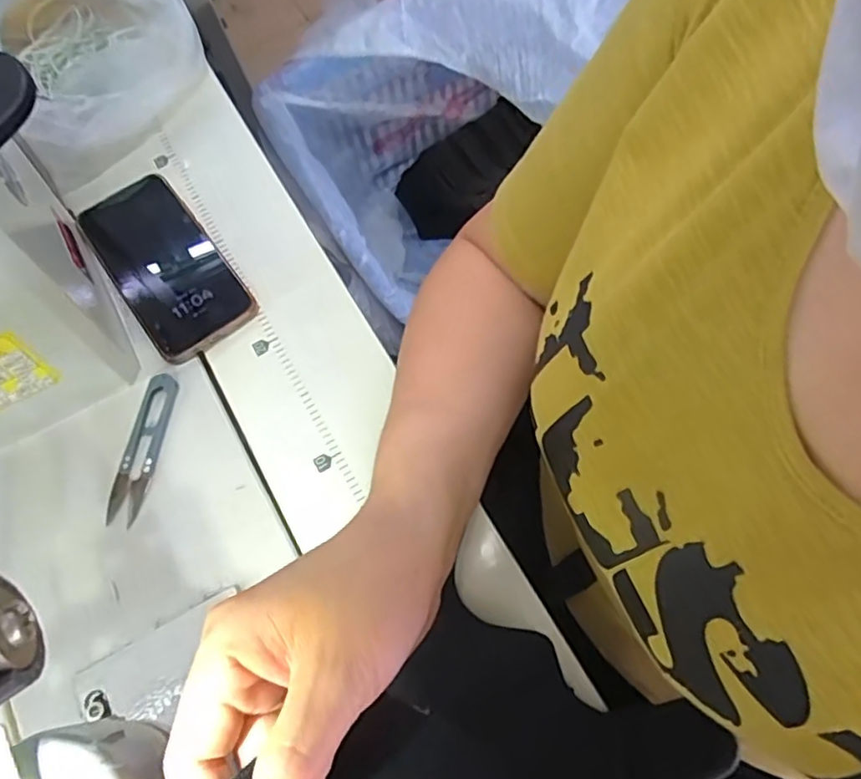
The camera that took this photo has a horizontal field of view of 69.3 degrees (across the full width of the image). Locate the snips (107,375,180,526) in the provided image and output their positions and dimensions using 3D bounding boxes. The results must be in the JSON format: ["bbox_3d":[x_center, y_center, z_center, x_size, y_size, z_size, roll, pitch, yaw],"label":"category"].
[{"bbox_3d":[-0.190,0.037,0.412,0.023,0.006,0.100,8,71,9],"label":"snips"}]

